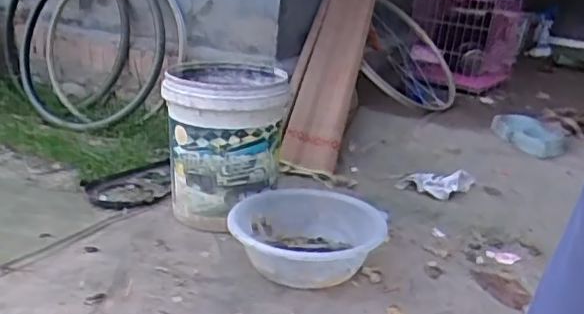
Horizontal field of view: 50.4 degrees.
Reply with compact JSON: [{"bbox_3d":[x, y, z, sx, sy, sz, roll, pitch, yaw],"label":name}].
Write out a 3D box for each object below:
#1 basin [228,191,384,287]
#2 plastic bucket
[{"bbox_3d":[0.039,0.175,1.389,0.338,0.147,0.386,7,18,8],"label":"basin"},{"bbox_3d":[-0.171,-0.040,1.545,0.272,0.366,0.272,3,18,-6],"label":"plastic bucket"}]

